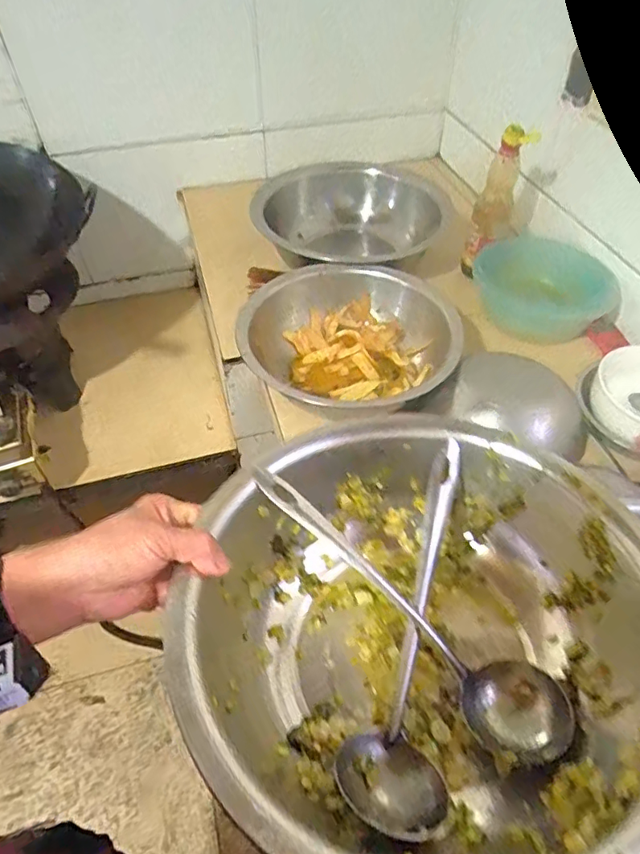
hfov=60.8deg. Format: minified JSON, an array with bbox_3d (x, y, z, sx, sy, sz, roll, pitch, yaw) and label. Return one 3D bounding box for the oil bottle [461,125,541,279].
[{"bbox_3d":[0.298,-0.371,0.923,0.064,0.232,0.072,15,52,10],"label":"oil bottle"}]

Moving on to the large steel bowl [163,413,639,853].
[{"bbox_3d":[0.073,0.134,0.381,0.282,0.130,0.299,1,51,-1],"label":"large steel bowl"}]

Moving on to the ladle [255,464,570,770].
[{"bbox_3d":[0.055,0.128,0.407,0.273,0.055,0.060,43,61,14],"label":"ladle"}]

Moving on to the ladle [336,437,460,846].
[{"bbox_3d":[0.062,0.134,0.397,0.067,0.058,0.267,7,51,4],"label":"ladle"}]

